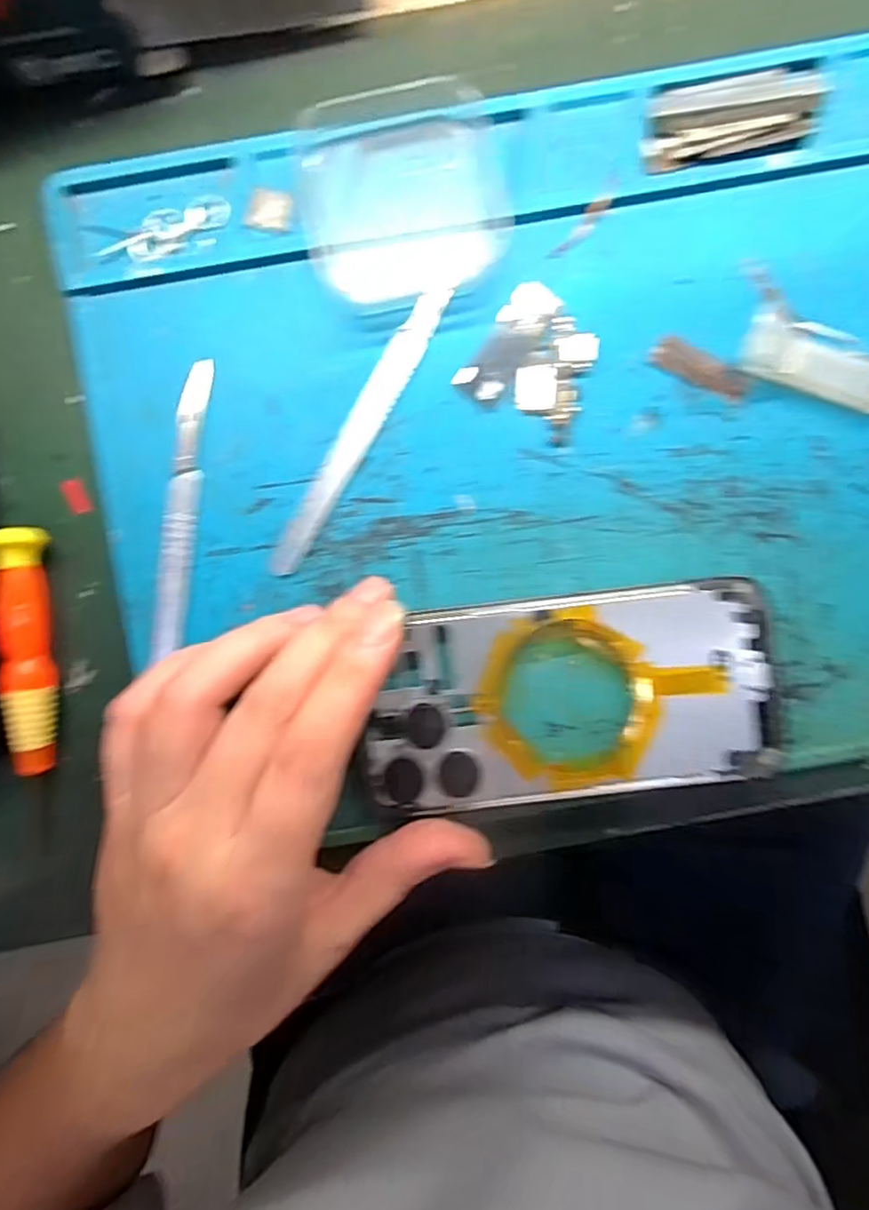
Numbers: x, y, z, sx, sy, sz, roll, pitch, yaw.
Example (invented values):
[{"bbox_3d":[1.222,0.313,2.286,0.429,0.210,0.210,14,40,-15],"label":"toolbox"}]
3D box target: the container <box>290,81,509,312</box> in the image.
[{"bbox_3d":[-0.010,-0.137,0.208,0.069,0.017,0.057,-8,93,0],"label":"container"}]

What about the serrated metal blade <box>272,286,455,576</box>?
[{"bbox_3d":[-0.026,-0.061,0.219,0.013,0.004,0.113,29,92,-2],"label":"serrated metal blade"}]

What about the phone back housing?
[{"bbox_3d":[0.047,0.032,0.217,0.142,0.007,0.070,-9,94,0],"label":"phone back housing"}]

